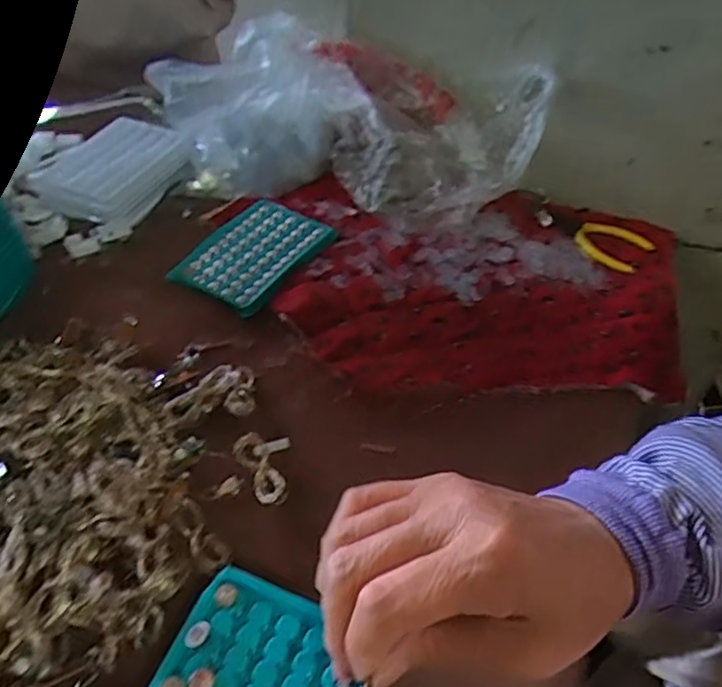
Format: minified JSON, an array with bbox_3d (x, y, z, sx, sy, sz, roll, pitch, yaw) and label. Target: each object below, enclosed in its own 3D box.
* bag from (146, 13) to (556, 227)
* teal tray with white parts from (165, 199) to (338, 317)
[{"bbox_3d":[-0.003,-0.204,0.567,0.319,0.118,0.116,11,49,7],"label":"bag"},{"bbox_3d":[-0.093,-0.082,0.537,0.100,0.013,0.128,24,52,18],"label":"teal tray with white parts"}]

